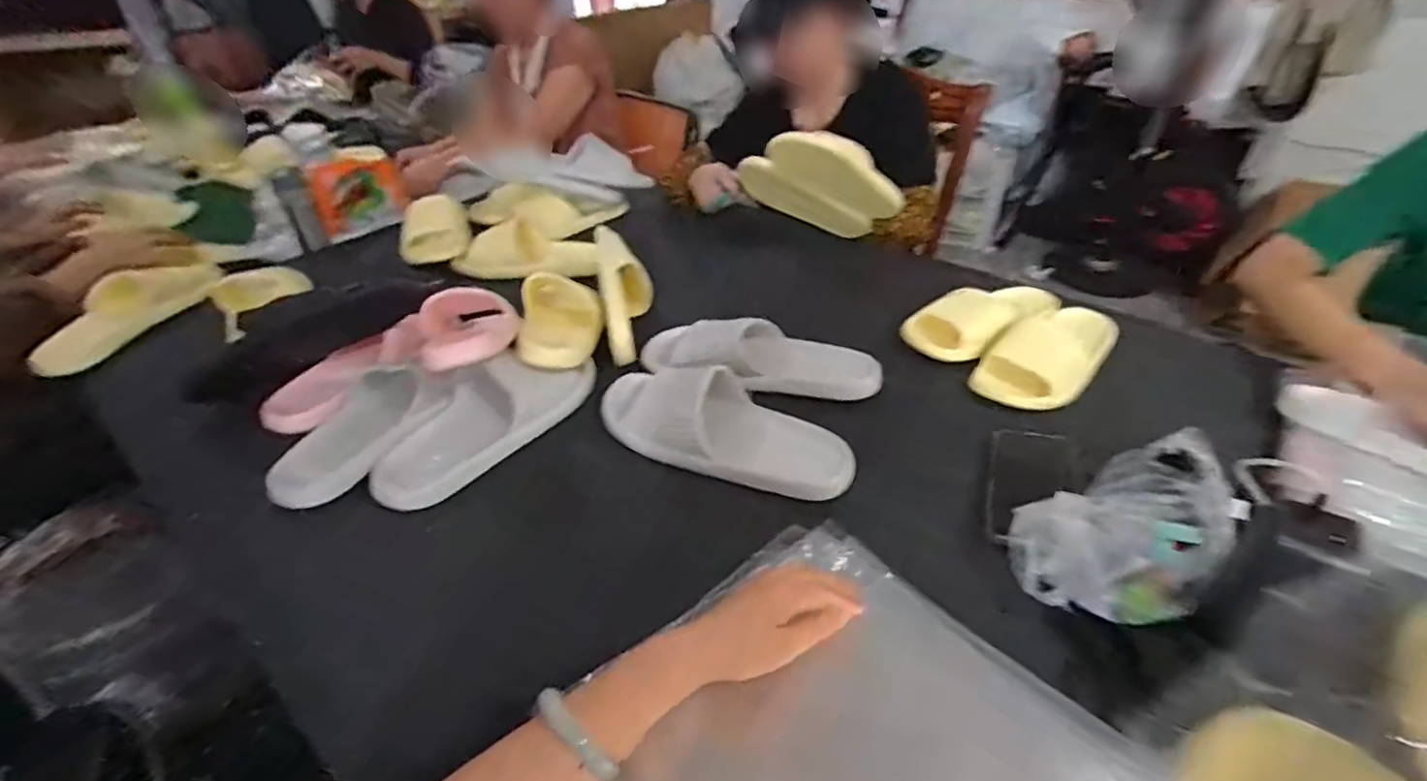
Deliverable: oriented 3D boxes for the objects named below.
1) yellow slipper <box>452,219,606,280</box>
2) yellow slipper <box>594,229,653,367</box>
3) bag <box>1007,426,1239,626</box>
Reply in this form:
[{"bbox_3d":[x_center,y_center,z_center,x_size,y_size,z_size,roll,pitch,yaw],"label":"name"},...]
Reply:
[{"bbox_3d":[-0.305,-0.228,1.000,0.209,0.088,0.099,-5,36,-29],"label":"yellow slipper"},{"bbox_3d":[-0.117,-0.105,0.809,0.065,0.099,0.198,-4,57,-4],"label":"yellow slipper"},{"bbox_3d":[0.336,0.114,0.498,0.173,0.080,0.124,-15,40,-17],"label":"bag"}]

